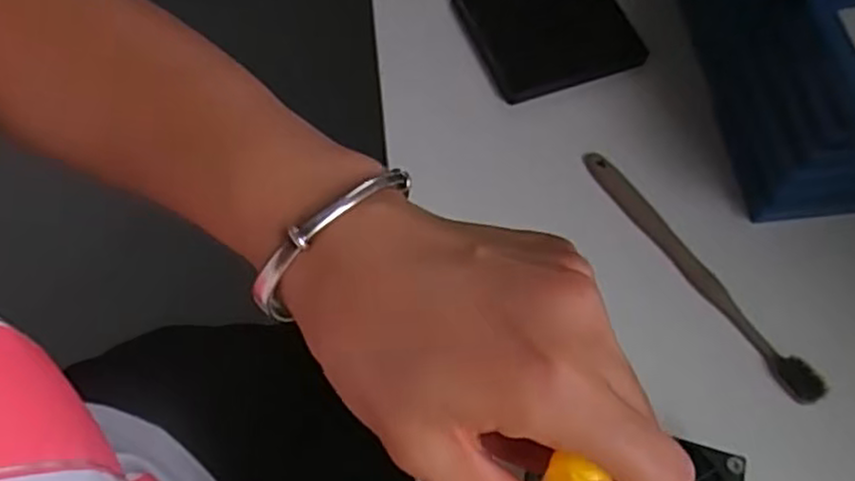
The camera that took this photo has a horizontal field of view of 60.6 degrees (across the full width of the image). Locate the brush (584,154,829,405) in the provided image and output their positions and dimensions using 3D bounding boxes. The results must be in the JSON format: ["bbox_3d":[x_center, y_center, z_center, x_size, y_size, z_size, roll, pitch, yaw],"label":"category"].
[{"bbox_3d":[0.146,0.014,0.398,0.013,0.018,0.174,-32,70,-17],"label":"brush"}]

